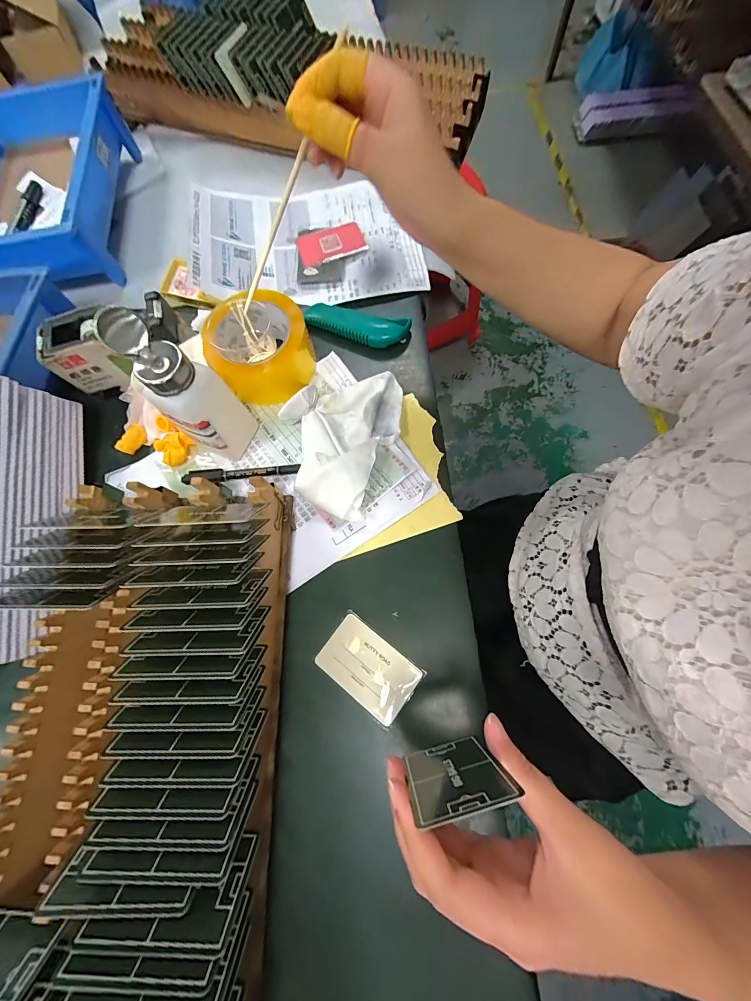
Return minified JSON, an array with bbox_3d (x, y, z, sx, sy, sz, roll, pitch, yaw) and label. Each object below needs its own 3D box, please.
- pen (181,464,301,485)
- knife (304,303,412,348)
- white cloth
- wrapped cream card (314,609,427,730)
[{"bbox_3d":[-0.144,-0.029,0.366,0.124,0.014,0.016,-4,72,3],"label":"pen"},{"bbox_3d":[-0.024,-0.211,0.407,0.124,0.014,0.039,16,74,9],"label":"knife"},{"bbox_3d":[-0.038,-0.075,0.356,0.110,0.034,0.165,20,75,10],"label":"white cloth"},{"bbox_3d":[-0.006,0.149,0.305,0.085,0.007,0.055,35,78,14],"label":"wrapped cream card"}]

